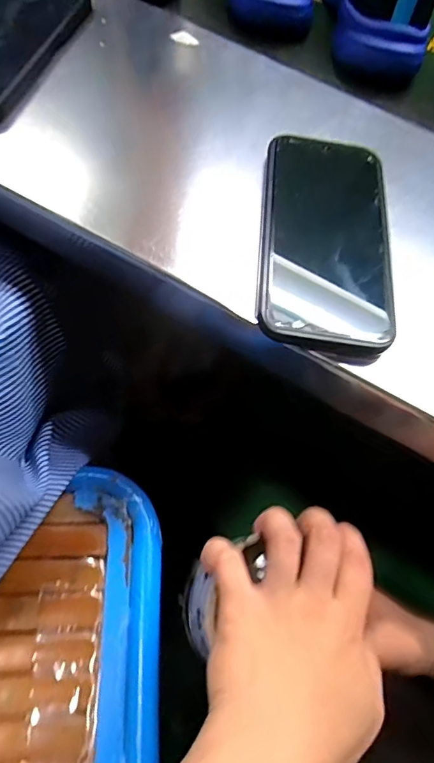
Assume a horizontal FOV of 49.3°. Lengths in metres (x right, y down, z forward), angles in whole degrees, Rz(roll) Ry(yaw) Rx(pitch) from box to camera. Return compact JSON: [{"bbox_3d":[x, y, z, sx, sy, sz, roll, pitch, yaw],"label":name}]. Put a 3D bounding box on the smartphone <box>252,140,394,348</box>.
[{"bbox_3d":[0.067,-0.090,0.291,0.079,0.016,0.158,6,63,0],"label":"smartphone"}]

